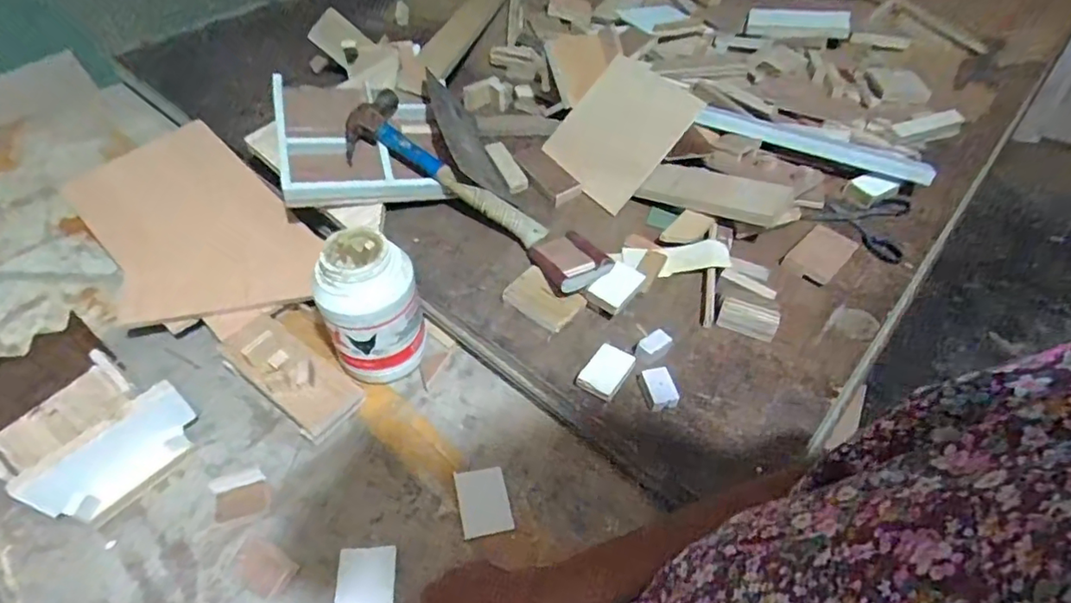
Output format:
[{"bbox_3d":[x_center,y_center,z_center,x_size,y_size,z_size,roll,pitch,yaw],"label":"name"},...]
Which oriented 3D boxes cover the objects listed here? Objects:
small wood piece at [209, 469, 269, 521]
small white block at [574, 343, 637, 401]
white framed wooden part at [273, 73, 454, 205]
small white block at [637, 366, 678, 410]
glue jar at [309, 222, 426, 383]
[{"bbox_3d":[-0.266,0.174,0.515,0.045,0.011,0.039,-13,51,-11],"label":"small wood piece"},{"bbox_3d":[0.070,0.067,0.552,0.038,0.018,0.051,32,56,24],"label":"small white block"},{"bbox_3d":[-0.225,-0.199,0.709,0.196,0.038,0.196,-5,59,-20],"label":"white framed wooden part"},{"bbox_3d":[0.116,0.080,0.538,0.027,0.013,0.042,-8,50,-7],"label":"small white block"},{"bbox_3d":[-0.162,0.007,0.570,0.090,0.149,0.080,-15,51,-13],"label":"glue jar"}]

